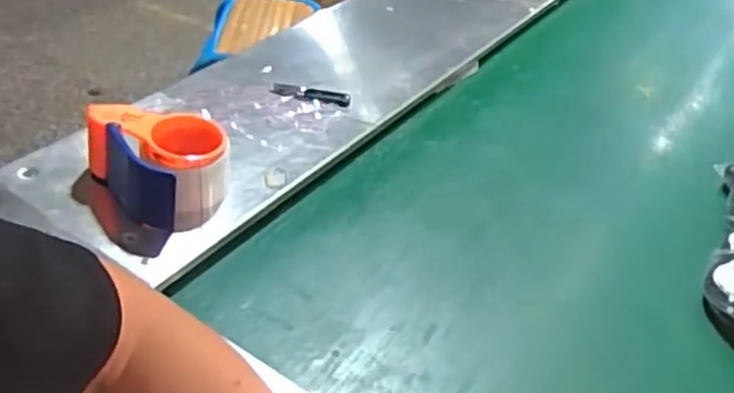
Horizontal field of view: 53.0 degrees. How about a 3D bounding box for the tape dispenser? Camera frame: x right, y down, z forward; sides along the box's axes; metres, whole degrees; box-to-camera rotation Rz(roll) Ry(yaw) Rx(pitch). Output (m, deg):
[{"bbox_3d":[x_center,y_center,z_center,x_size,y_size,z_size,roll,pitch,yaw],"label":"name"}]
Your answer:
[{"bbox_3d":[-0.210,-0.038,0.773,0.116,0.086,0.127,-28,52,-37],"label":"tape dispenser"}]

